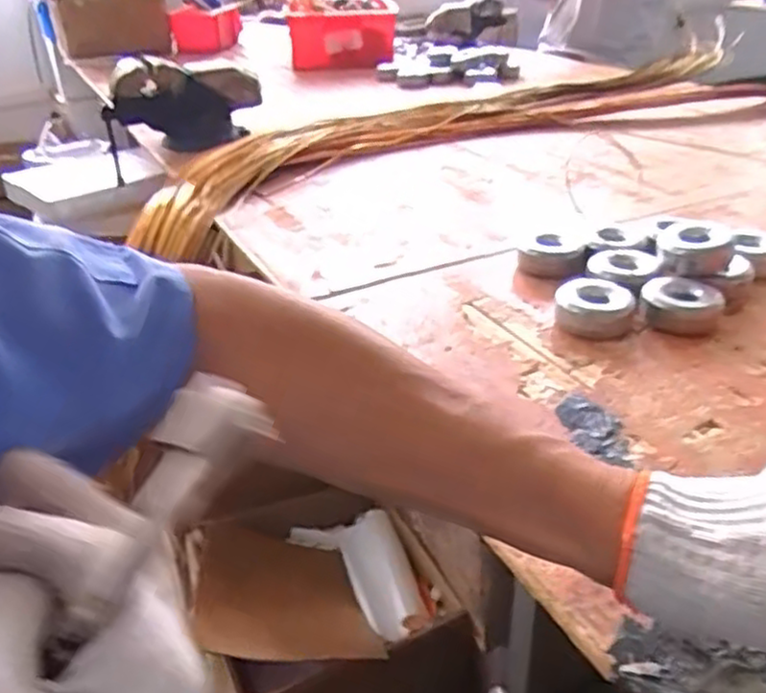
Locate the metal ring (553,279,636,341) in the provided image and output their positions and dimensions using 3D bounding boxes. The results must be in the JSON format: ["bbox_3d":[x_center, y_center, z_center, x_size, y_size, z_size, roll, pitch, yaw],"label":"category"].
[{"bbox_3d":[0.212,-0.036,0.724,0.074,0.035,0.074,11,33,19],"label":"metal ring"}]

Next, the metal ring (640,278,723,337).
[{"bbox_3d":[0.295,-0.039,0.717,0.072,0.035,0.069,-1,31,1],"label":"metal ring"}]

